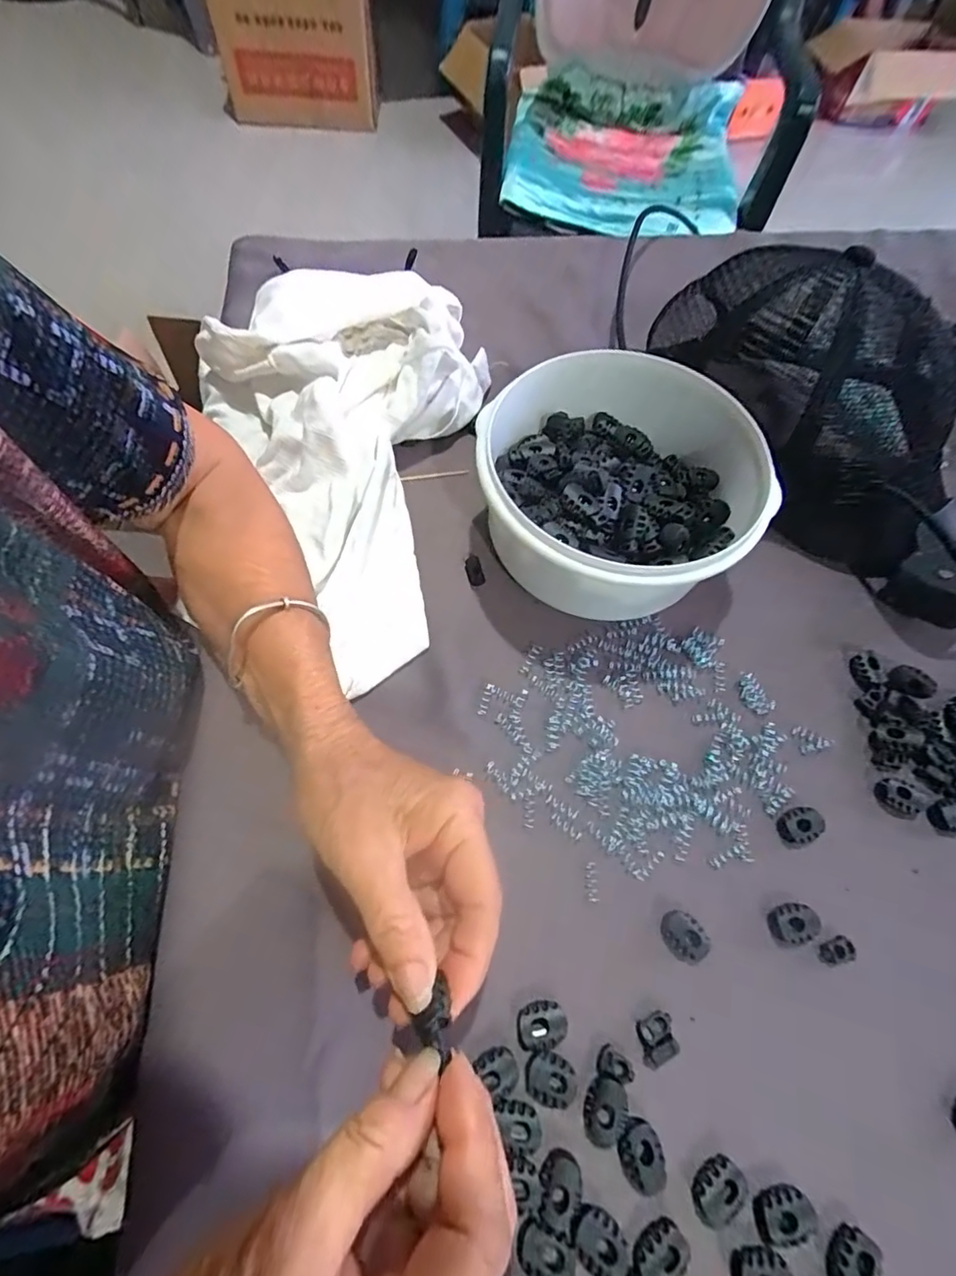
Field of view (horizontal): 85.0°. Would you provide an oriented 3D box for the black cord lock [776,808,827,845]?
[{"bbox_3d":[0.172,0.100,0.277,0.024,0.007,0.017,-18,67,-10],"label":"black cord lock"}]

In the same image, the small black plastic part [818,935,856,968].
[{"bbox_3d":[0.175,0.153,0.254,0.016,0.006,0.011,-21,67,-11],"label":"small black plastic part"}]

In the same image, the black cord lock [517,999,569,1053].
[{"bbox_3d":[0.029,0.175,0.236,0.022,0.005,0.018,-12,66,-8],"label":"black cord lock"}]

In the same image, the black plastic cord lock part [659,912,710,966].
[{"bbox_3d":[0.101,0.146,0.254,0.018,0.008,0.023,-31,70,-15],"label":"black plastic cord lock part"}]

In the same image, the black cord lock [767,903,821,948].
[{"bbox_3d":[0.157,0.141,0.258,0.024,0.008,0.018,-11,66,-7],"label":"black cord lock"}]

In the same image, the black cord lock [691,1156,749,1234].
[{"bbox_3d":[0.100,0.229,0.214,0.024,0.008,0.020,-35,71,-17],"label":"black cord lock"}]

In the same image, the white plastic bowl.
[{"bbox_3d":[0.073,-0.087,0.321,0.169,0.076,0.162,1,65,-2],"label":"white plastic bowl"}]

